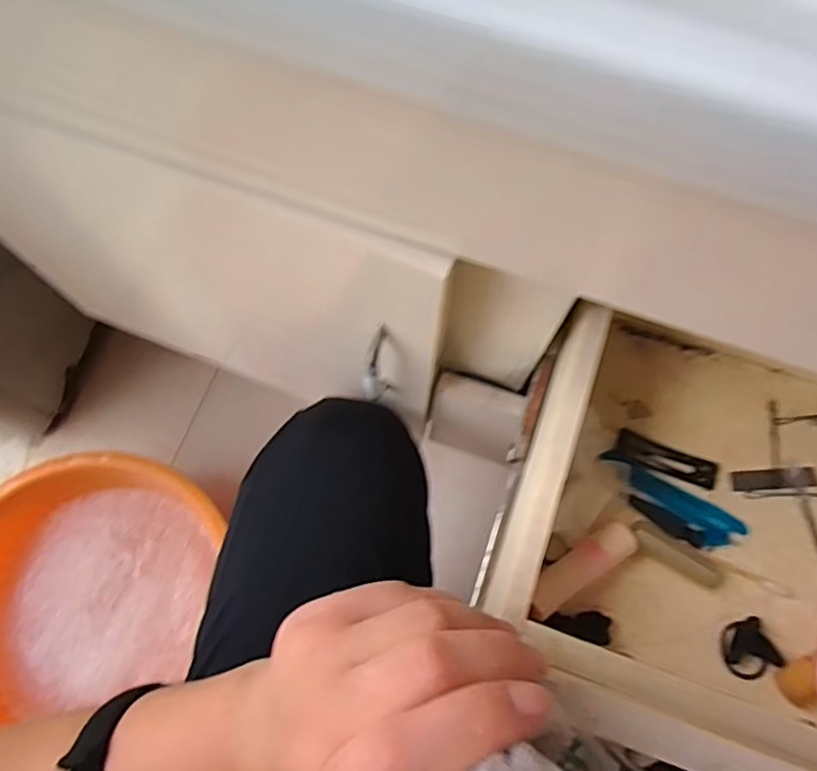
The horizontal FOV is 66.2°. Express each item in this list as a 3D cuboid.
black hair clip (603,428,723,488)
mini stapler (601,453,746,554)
[{"bbox_3d":[0.162,0.047,0.399,0.071,0.011,0.019,18,74,4],"label":"black hair clip"},{"bbox_3d":[0.164,0.075,0.392,0.095,0.014,0.031,30,75,8],"label":"mini stapler"}]

